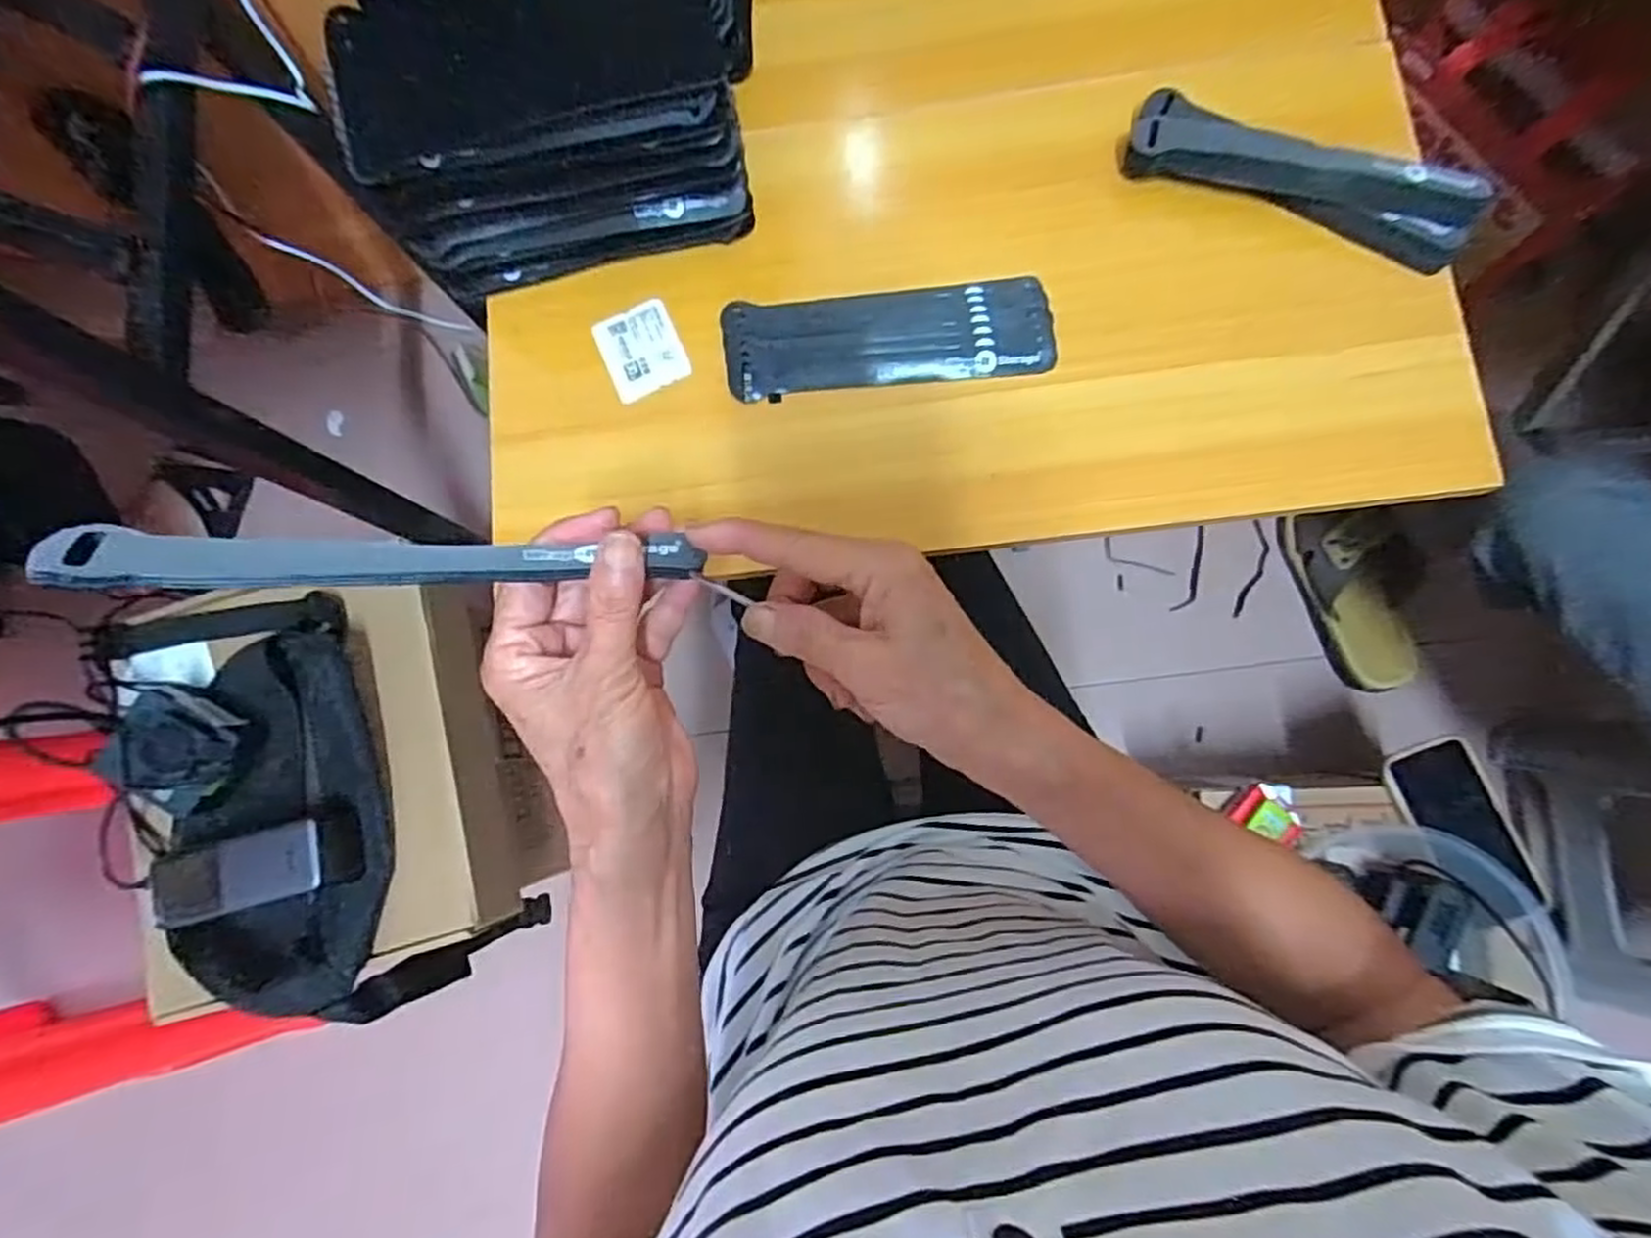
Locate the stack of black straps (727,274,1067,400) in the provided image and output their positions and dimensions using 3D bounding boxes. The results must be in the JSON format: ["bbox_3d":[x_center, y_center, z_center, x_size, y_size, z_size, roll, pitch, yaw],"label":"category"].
[{"bbox_3d":[0.038,-0.175,0.462,0.200,0.006,0.065,-5,82,3],"label":"stack of black straps"}]

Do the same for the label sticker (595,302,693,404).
[{"bbox_3d":[-0.117,-0.172,0.473,0.049,0.004,0.058,-25,81,0],"label":"label sticker"}]

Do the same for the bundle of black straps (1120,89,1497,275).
[{"bbox_3d":[0.281,-0.263,0.436,0.202,0.027,0.038,24,84,7],"label":"bundle of black straps"}]

